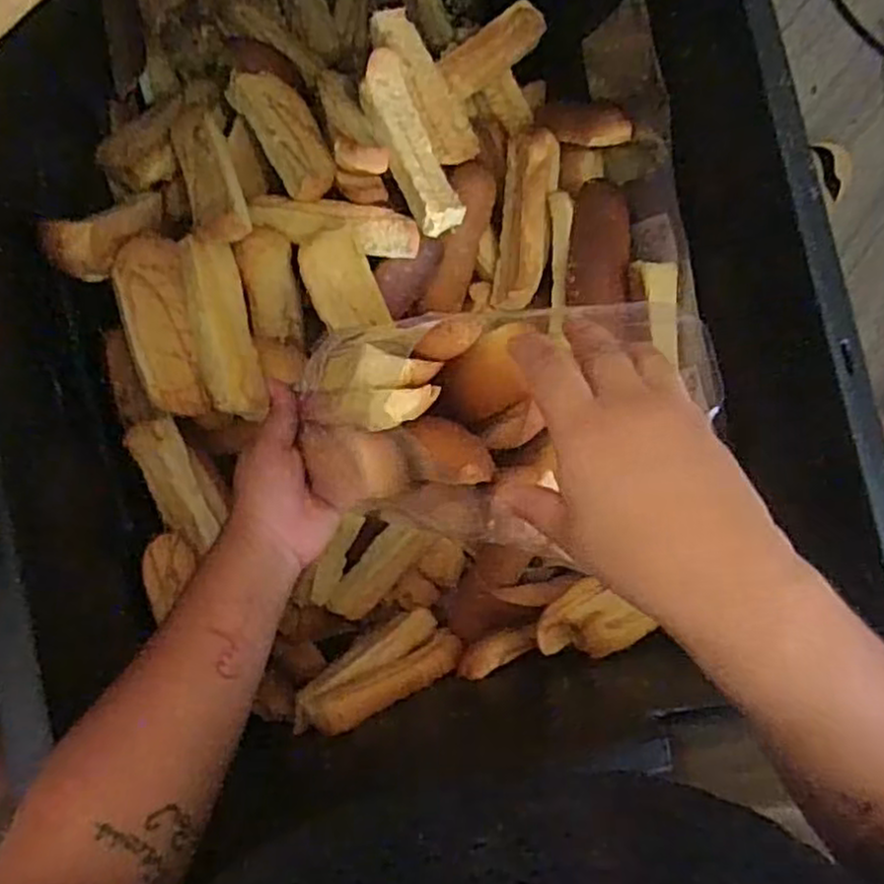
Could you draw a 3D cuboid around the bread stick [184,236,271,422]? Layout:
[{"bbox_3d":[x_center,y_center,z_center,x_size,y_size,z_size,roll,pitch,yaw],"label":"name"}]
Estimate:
[{"bbox_3d":[-0.152,-0.080,0.516,0.036,0.031,0.129,-14,87,-8],"label":"bread stick"}]

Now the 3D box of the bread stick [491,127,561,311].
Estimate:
[{"bbox_3d":[0.068,-0.174,0.586,0.037,0.038,0.137,7,84,-7],"label":"bread stick"}]

